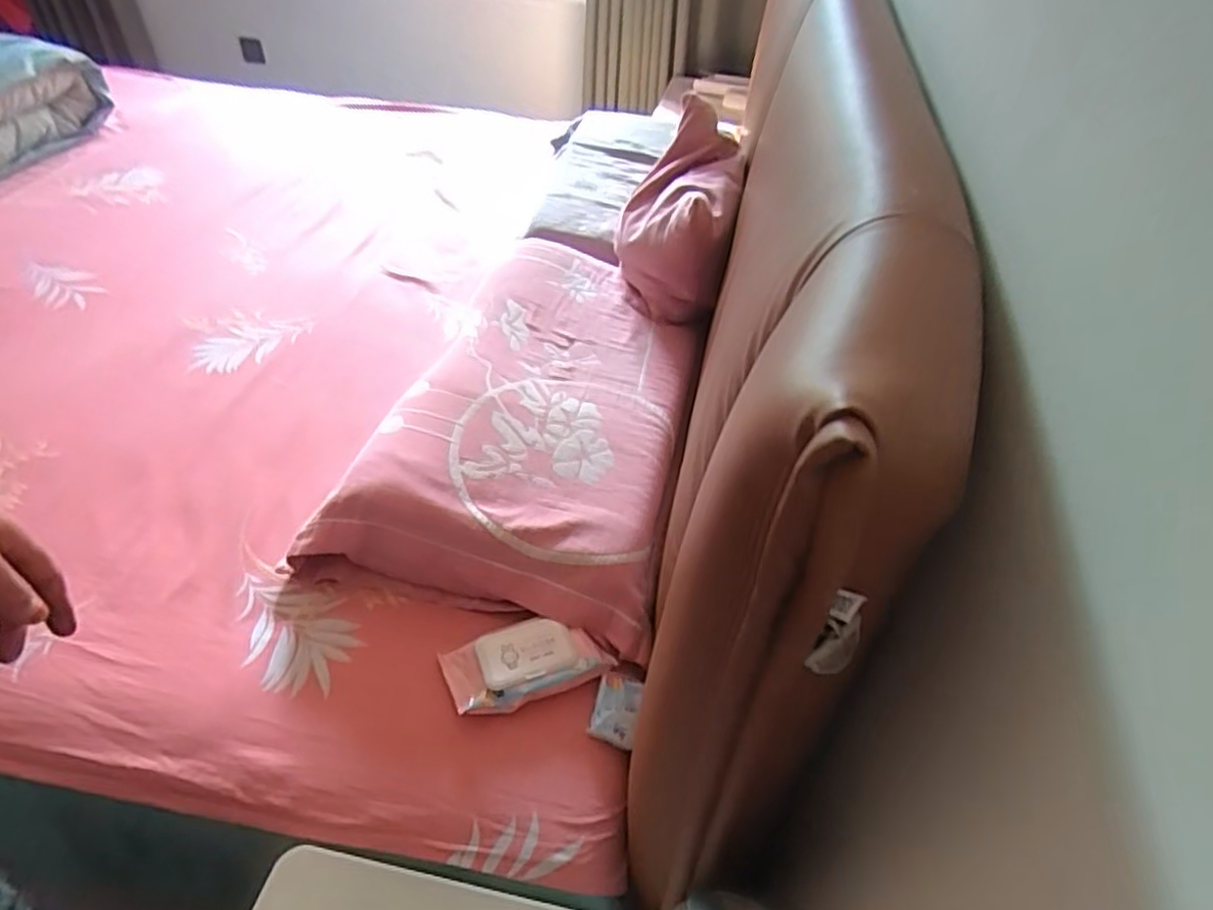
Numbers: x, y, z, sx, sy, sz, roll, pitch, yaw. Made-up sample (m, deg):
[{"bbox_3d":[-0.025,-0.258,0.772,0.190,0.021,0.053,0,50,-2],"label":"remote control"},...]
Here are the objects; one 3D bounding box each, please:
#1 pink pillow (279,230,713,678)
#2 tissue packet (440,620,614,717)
[{"bbox_3d":[-0.073,-0.073,0.965,0.384,0.126,0.630,12,44,9],"label":"pink pillow"},{"bbox_3d":[-0.082,0.215,0.733,0.160,0.035,0.077,-11,45,-14],"label":"tissue packet"}]

